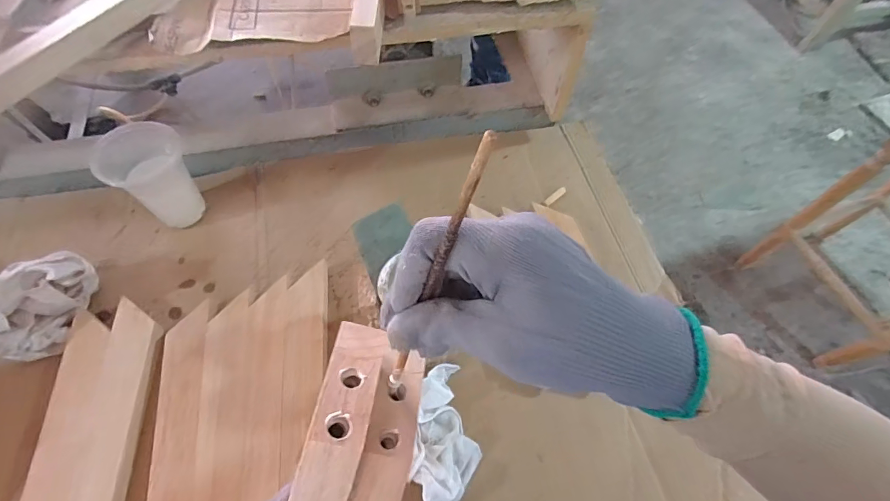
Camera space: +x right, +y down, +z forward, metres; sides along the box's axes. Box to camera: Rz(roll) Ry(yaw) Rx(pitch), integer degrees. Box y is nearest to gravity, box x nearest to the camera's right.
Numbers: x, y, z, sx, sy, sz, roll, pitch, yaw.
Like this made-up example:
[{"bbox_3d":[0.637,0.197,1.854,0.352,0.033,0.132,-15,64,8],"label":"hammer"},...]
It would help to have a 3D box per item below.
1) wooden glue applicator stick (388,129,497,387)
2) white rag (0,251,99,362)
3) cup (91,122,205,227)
[{"bbox_3d":[-0.007,0.022,0.201,0.004,0.172,0.006,39,48,18],"label":"wooden glue applicator stick"},{"bbox_3d":[-0.552,0.074,0.591,0.088,0.098,0.152,19,61,8],"label":"white rag"},{"bbox_3d":[-0.441,-0.111,0.675,0.084,0.151,0.099,12,60,4],"label":"cup"}]

